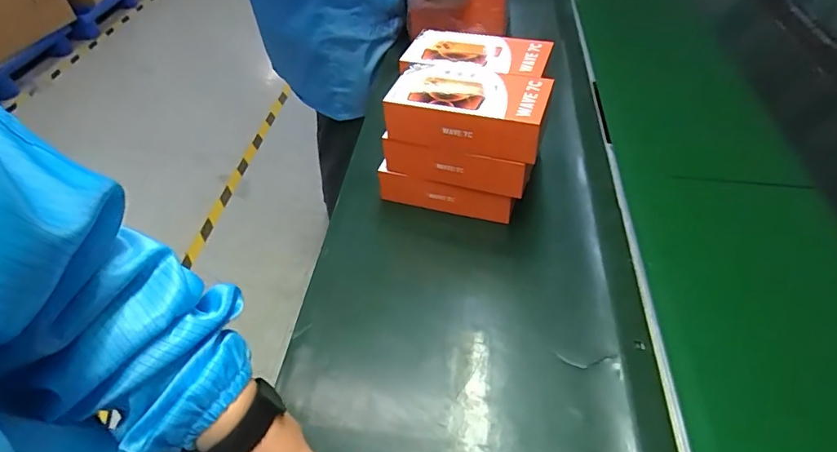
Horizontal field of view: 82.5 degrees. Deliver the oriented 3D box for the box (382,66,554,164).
[{"bbox_3d":[0.060,-0.140,0.570,0.182,0.056,0.095,17,50,17],"label":"box"}]

